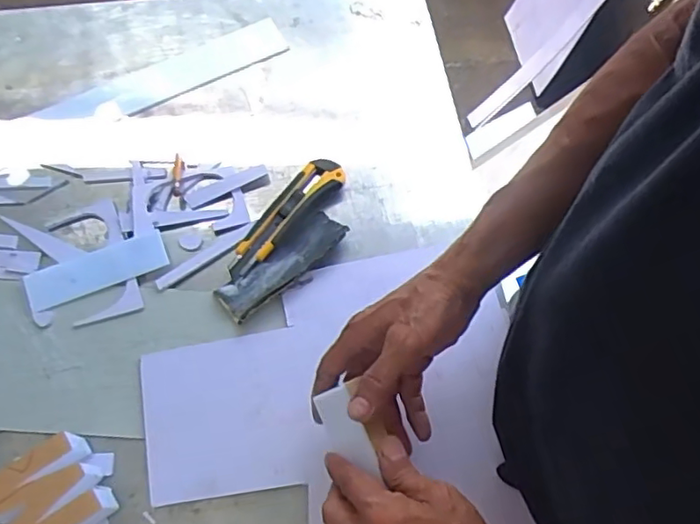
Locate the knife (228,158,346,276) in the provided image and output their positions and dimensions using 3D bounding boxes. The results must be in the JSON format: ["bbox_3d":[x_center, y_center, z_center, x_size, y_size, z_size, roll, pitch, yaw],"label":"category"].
[{"bbox_3d":[-0.066,-0.048,0.596,0.039,0.018,0.149,40,70,15],"label":"knife"}]

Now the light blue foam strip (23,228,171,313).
[{"bbox_3d":[-0.244,0.007,0.573,0.130,0.005,0.043,-21,65,-9],"label":"light blue foam strip"}]

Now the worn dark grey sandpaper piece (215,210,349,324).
[{"bbox_3d":[-0.064,0.001,0.573,0.138,0.019,0.045,-40,73,-18],"label":"worn dark grey sandpaper piece"}]

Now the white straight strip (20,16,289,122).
[{"bbox_3d":[-0.209,-0.210,0.675,0.287,0.009,0.060,-28,70,-14],"label":"white straight strip"}]

